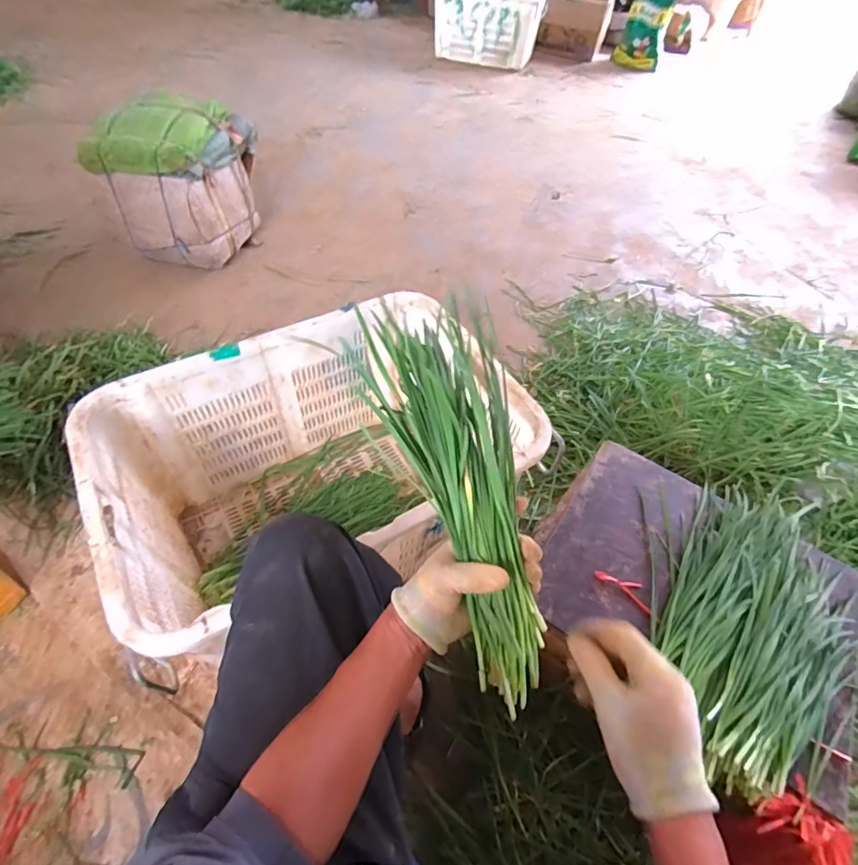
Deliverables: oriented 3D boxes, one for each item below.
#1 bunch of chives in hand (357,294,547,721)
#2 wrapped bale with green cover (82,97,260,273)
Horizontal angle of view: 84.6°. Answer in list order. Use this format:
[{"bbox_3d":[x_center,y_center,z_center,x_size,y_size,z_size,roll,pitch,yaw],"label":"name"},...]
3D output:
[{"bbox_3d":[0.037,0.064,0.466,0.116,0.049,0.380,-14,83,-13],"label":"bunch of chives in hand"},{"bbox_3d":[-0.769,-0.795,1.486,0.327,0.365,0.392,11,53,5],"label":"wrapped bale with green cover"}]

